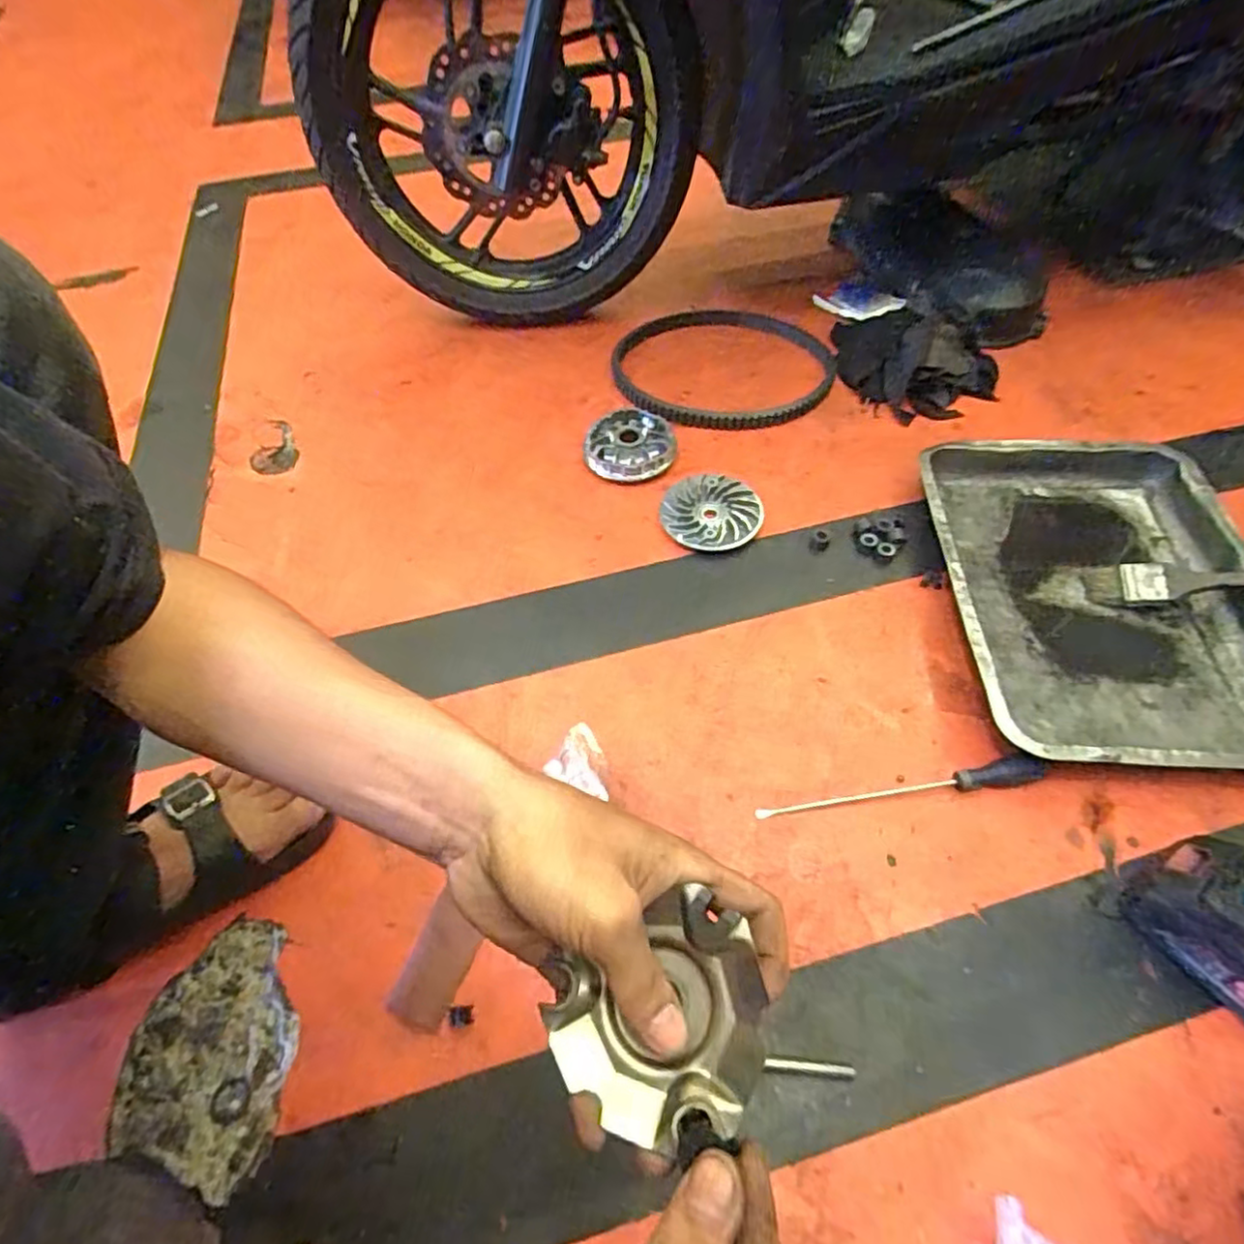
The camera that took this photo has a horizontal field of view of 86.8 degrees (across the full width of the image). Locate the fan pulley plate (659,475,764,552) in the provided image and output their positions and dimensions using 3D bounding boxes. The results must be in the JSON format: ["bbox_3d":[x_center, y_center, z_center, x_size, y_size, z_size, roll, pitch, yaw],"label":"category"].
[{"bbox_3d":[0.099,-0.123,0.744,0.103,0.023,0.109,-2,55,2],"label":"fan pulley plate"}]

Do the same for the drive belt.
[{"bbox_3d":[0.136,-0.349,0.887,0.295,0.023,0.251,0,55,3],"label":"drive belt"}]

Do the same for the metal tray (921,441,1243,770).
[{"bbox_3d":[0.472,-0.040,0.647,0.296,0.050,0.401,3,55,5],"label":"metal tray"}]

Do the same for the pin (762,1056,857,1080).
[{"bbox_3d":[0.128,0.305,0.449,0.061,0.008,0.009,3,55,5],"label":"pin"}]

